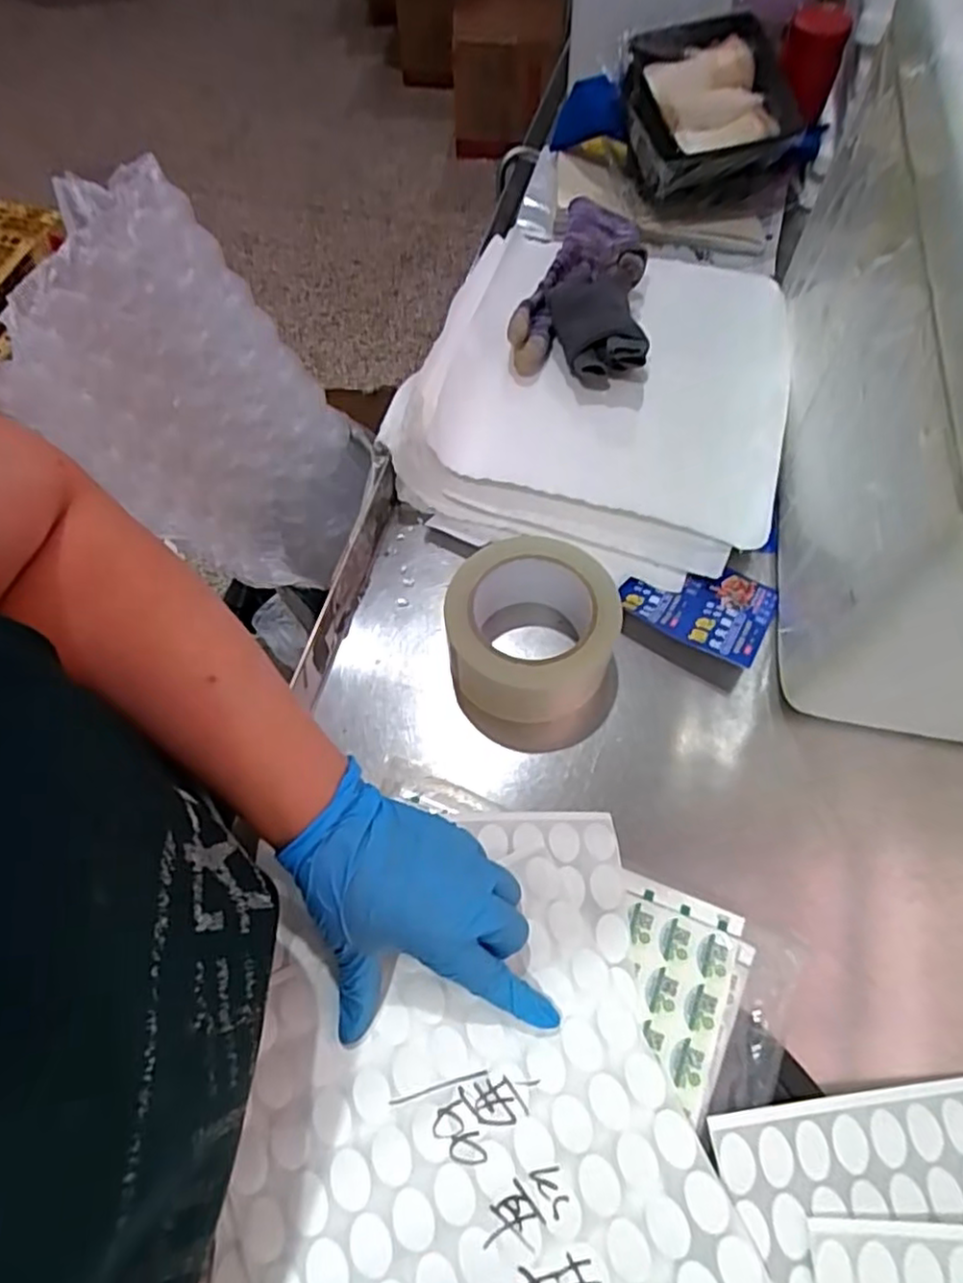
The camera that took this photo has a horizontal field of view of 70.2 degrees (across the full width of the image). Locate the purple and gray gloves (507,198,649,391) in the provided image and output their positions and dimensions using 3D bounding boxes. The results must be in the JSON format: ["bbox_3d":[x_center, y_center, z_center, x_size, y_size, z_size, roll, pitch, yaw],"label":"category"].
[{"bbox_3d":[0.085,-0.286,0.548,0.104,0.037,0.168,10,64,7],"label":"purple and gray gloves"}]

